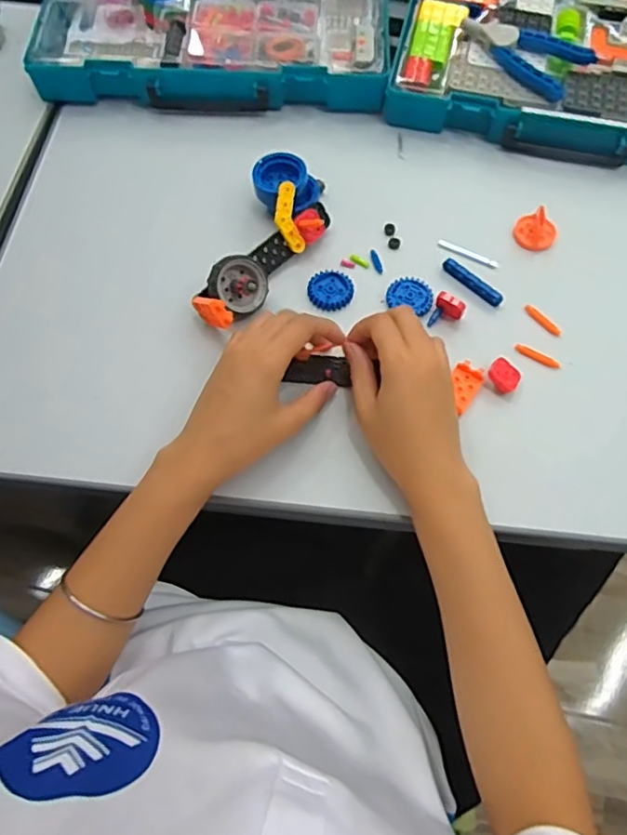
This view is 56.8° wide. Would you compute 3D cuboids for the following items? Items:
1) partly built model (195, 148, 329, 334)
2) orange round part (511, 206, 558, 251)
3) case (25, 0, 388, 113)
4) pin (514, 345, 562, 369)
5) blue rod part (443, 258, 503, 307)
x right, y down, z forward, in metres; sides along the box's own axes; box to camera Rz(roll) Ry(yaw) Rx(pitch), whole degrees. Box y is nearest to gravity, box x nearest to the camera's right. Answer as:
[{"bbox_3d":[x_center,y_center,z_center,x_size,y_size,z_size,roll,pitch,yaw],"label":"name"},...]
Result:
[{"bbox_3d":[-0.040,-0.150,0.508,0.074,0.045,0.189,18,69,8],"label":"partly built model"},{"bbox_3d":[0.204,-0.173,0.529,0.037,0.017,0.032,28,70,11],"label":"orange round part"},{"bbox_3d":[-0.103,-0.439,0.634,0.361,0.070,0.252,0,65,2],"label":"case"},{"bbox_3d":[0.187,-0.051,0.485,0.039,0.005,0.007,26,70,10],"label":"pin"},{"bbox_3d":[0.141,-0.120,0.512,0.061,0.010,0.011,42,73,15],"label":"blue rod part"}]

